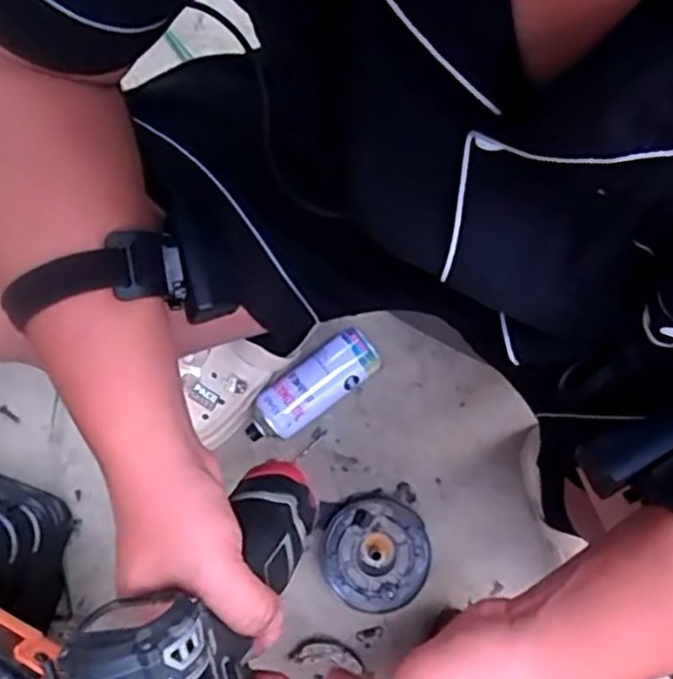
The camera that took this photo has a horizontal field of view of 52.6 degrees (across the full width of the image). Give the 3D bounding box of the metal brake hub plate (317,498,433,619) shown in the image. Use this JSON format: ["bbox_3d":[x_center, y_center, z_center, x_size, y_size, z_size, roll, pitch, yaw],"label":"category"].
[{"bbox_3d":[0.046,0.256,0.814,0.122,0.030,0.127,0,79,0],"label":"metal brake hub plate"}]

